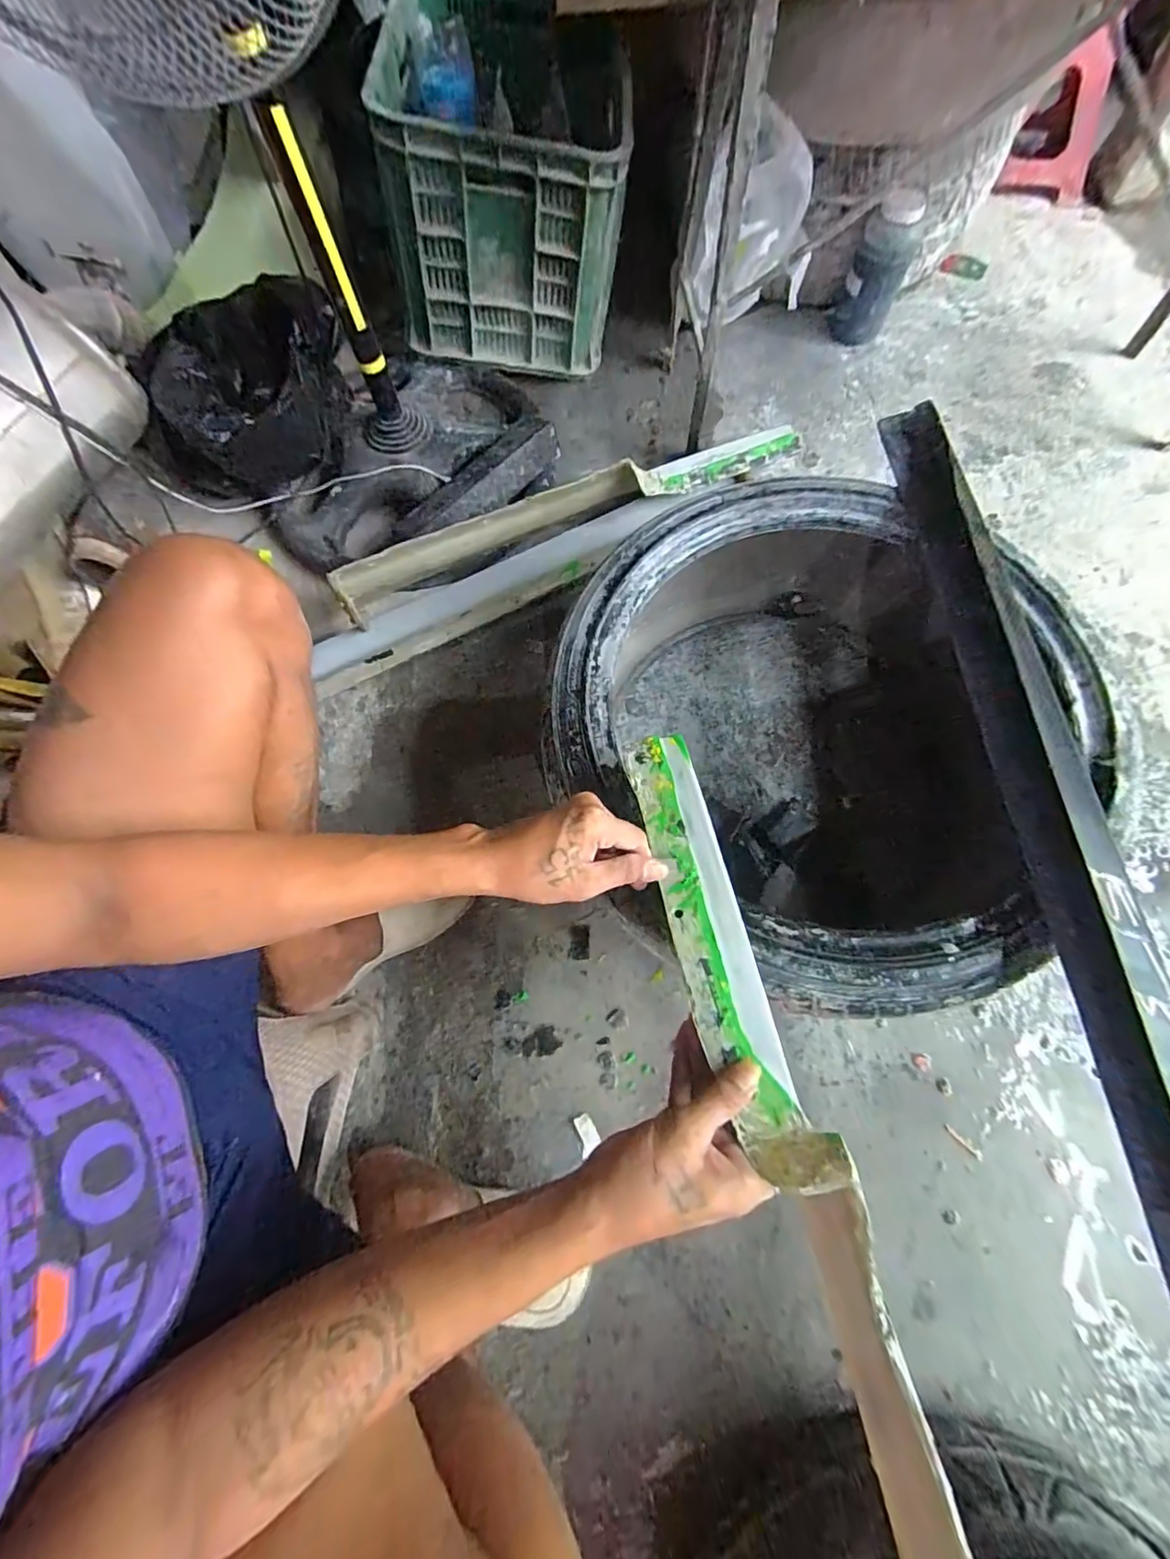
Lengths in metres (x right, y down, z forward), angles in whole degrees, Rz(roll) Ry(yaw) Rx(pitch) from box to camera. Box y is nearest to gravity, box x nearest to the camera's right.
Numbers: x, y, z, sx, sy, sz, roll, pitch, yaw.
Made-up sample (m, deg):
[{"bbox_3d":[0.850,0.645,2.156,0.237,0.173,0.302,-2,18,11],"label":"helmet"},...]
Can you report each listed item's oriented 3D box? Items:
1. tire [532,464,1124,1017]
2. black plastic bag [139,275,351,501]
[{"bbox_3d":[0.253,-0.046,0.655,0.539,0.236,0.564,0,72,1],"label":"tire"},{"bbox_3d":[-0.524,-0.619,0.854,0.319,0.163,0.259,-7,72,0],"label":"black plastic bag"}]

